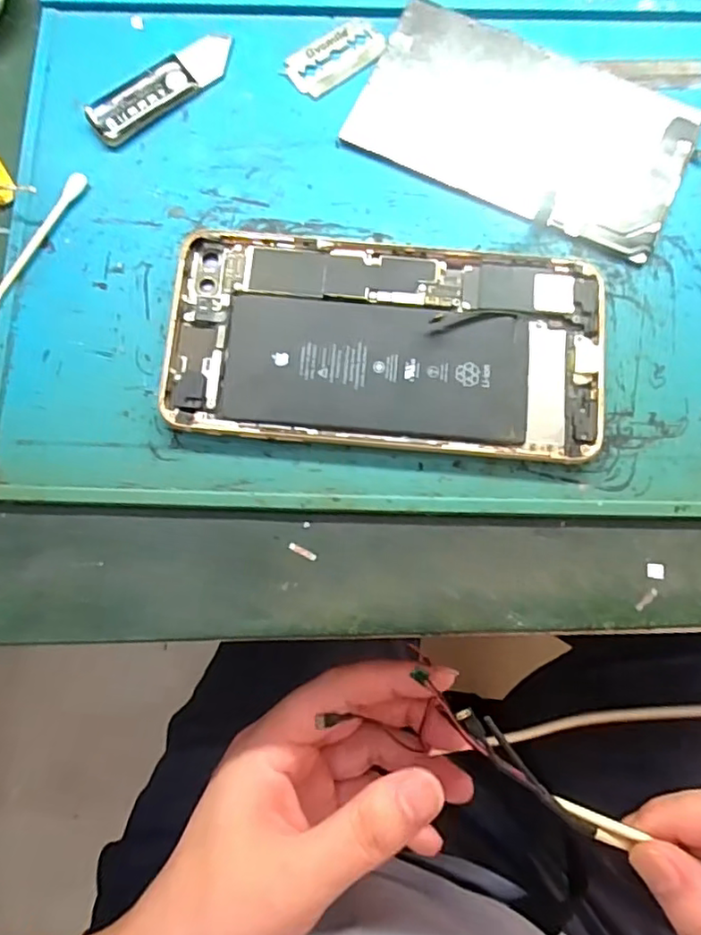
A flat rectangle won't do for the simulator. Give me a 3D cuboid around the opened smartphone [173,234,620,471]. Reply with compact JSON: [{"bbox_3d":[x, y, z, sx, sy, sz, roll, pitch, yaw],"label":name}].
[{"bbox_3d":[0.013,-0.045,0.219,0.155,0.007,0.076,5,80,1],"label":"opened smartphone"}]

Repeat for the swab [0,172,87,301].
[{"bbox_3d":[-0.122,-0.083,0.226,0.006,0.004,0.071,29,81,5],"label":"swab"}]

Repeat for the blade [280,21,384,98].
[{"bbox_3d":[-0.006,-0.168,0.243,0.041,0.004,0.022,-35,82,-6],"label":"blade"}]

